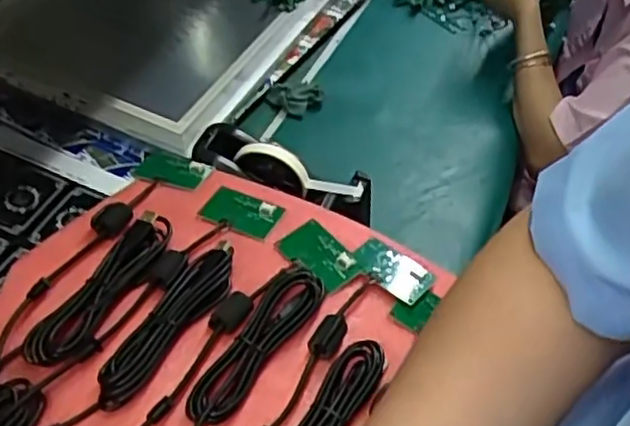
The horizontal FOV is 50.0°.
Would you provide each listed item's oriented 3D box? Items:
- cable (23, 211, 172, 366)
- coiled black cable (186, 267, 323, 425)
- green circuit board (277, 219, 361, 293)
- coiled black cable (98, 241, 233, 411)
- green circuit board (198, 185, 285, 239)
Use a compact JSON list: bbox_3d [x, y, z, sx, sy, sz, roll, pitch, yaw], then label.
[{"bbox_3d":[-0.165,0.054,0.533,0.041,0.016,0.158,25,52,15],"label":"cable"},{"bbox_3d":[-0.042,0.096,0.510,0.035,0.021,0.149,30,53,18],"label":"coiled black cable"},{"bbox_3d":[0.003,0.037,0.581,0.040,0.010,0.067,-36,63,-21],"label":"green circuit board"},{"bbox_3d":[-0.110,0.080,0.518,0.036,0.017,0.159,24,52,14],"label":"coiled black cable"},{"bbox_3d":[-0.068,0.000,0.624,0.068,0.009,0.045,22,51,19],"label":"green circuit board"}]

